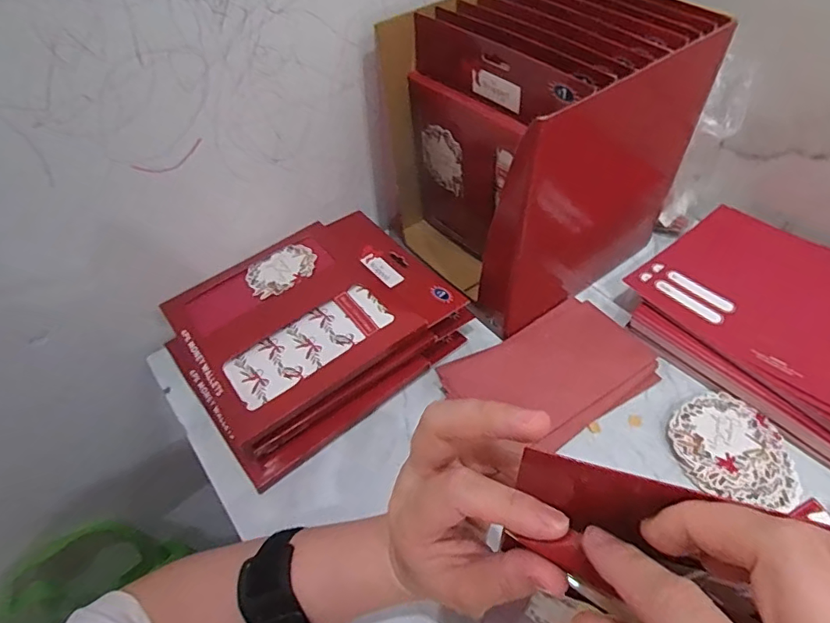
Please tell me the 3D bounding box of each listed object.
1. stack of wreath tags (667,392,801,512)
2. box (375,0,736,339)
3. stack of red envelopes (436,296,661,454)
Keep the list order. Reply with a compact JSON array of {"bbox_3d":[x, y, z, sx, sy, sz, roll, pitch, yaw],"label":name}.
[{"bbox_3d":[0.259,0.113,0.426,0.086,0.012,0.095,-6,50,-2],"label":"stack of wreath tags"},{"bbox_3d":[0.120,-0.167,0.519,0.243,0.221,0.217,-27,54,-18],"label":"box"},{"bbox_3d":[0.128,0.057,0.483,0.180,0.011,0.116,-27,54,-18],"label":"stack of red envelopes"}]

